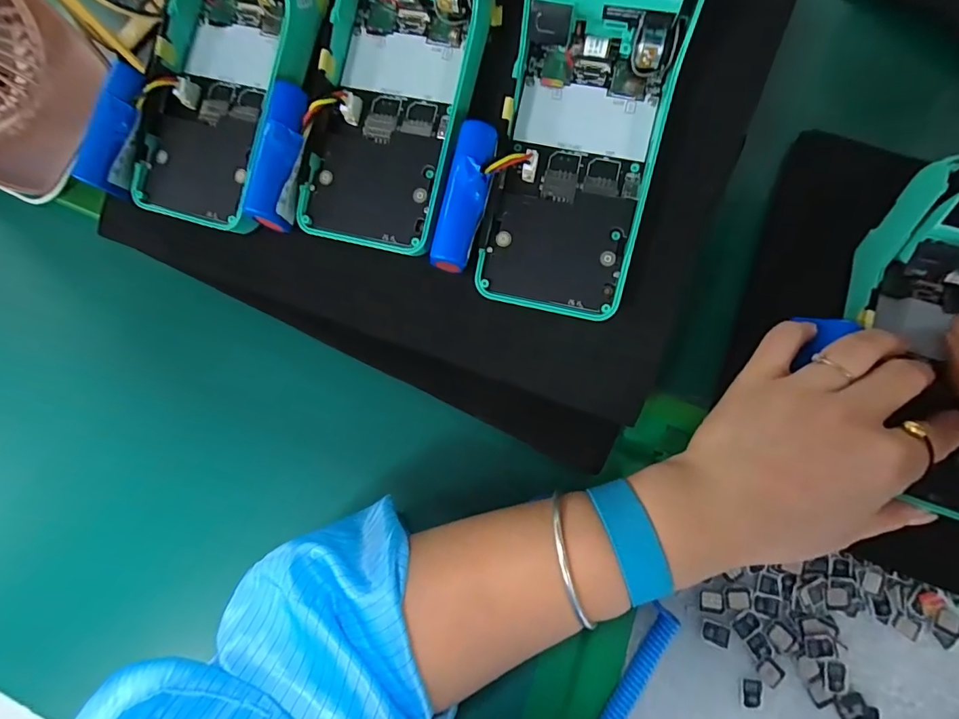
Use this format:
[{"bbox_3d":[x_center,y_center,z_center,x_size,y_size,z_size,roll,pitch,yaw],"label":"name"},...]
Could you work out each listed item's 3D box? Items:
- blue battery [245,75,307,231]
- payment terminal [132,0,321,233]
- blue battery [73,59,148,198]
[{"bbox_3d":[-0.101,-0.104,0.234,0.018,0.023,0.073,12,92,1],"label":"blue battery"},{"bbox_3d":[-0.138,-0.159,0.241,0.086,0.056,0.169,19,101,3],"label":"payment terminal"},{"bbox_3d":[-0.197,-0.125,0.249,0.015,0.021,0.067,25,99,4],"label":"blue battery"}]

